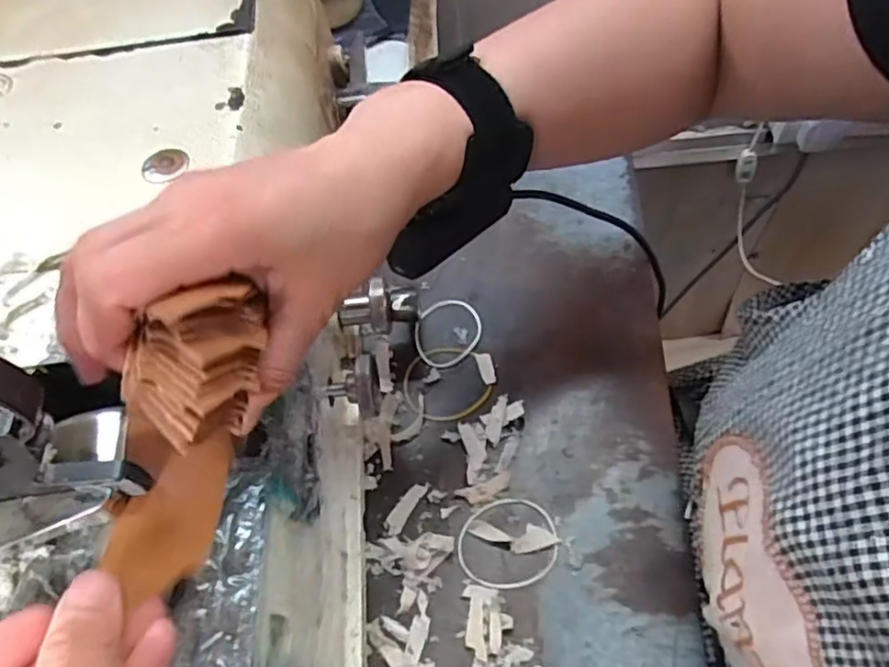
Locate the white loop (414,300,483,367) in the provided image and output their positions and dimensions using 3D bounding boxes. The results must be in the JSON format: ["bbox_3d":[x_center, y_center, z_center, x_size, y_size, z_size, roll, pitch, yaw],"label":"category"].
[{"bbox_3d":[0.002,-0.002,0.439,0.048,0.004,0.047,-2,58,3],"label":"white loop"}]

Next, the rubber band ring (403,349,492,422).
[{"bbox_3d":[0.000,0.032,0.417,0.053,0.005,0.052,-2,58,3],"label":"rubber band ring"}]

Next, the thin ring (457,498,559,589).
[{"bbox_3d":[0.035,0.115,0.361,0.057,0.004,0.047,-14,59,-4],"label":"thin ring"}]

